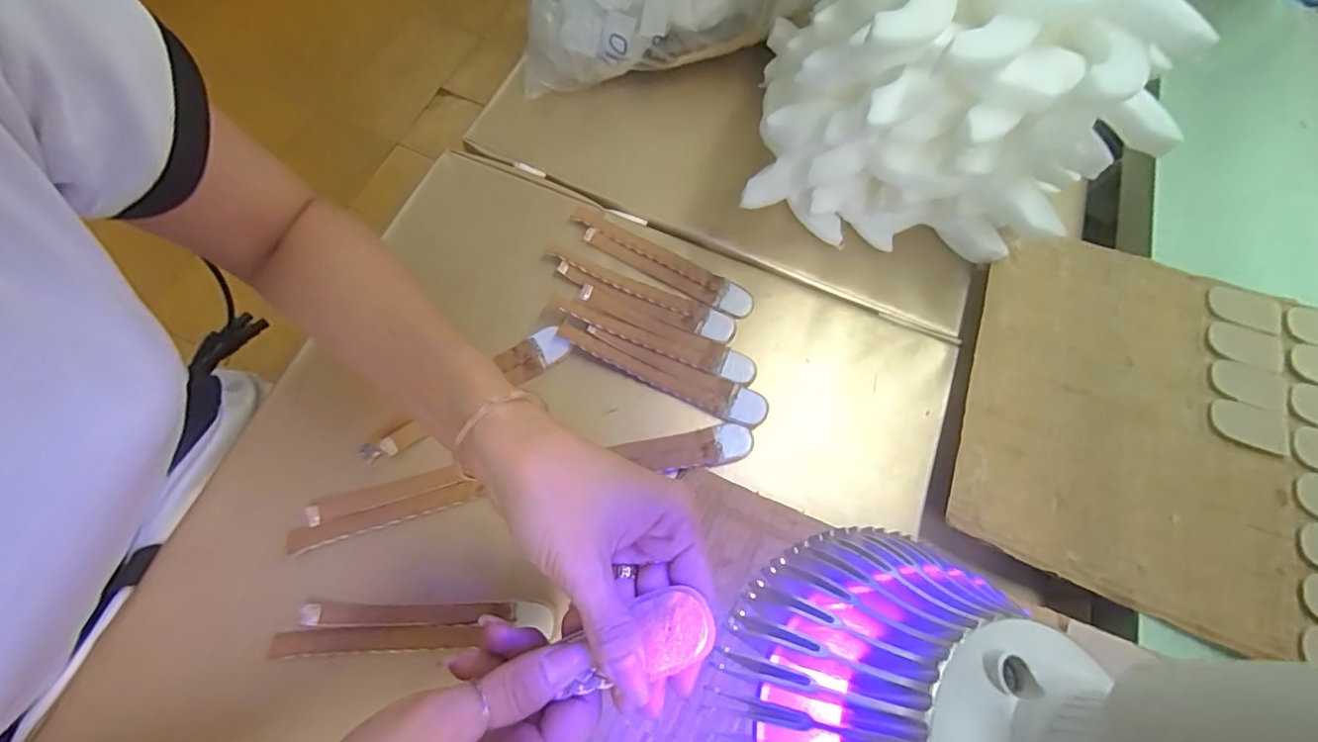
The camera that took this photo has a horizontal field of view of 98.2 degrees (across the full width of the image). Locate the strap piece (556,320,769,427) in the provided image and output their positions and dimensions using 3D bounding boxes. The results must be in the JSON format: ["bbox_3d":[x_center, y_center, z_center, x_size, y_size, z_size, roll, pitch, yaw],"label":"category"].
[{"bbox_3d":[0.003,0.000,0.405,0.153,0.016,0.028,22,68,7],"label":"strap piece"}]

